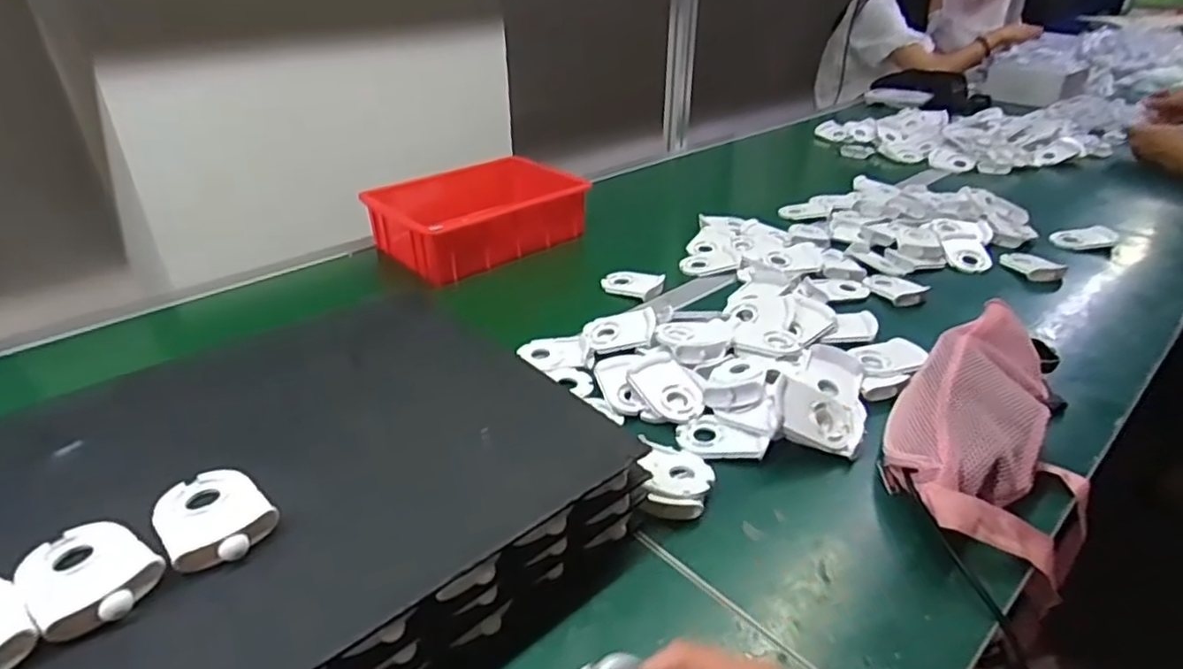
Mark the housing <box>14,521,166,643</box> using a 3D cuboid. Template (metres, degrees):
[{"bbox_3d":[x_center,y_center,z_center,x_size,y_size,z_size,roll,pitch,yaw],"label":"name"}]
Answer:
[{"bbox_3d":[-0.292,0.137,0.383,0.089,0.013,0.058,23,38,32],"label":"housing"}]

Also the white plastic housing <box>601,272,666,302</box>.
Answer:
[{"bbox_3d":[0.055,-0.071,0.907,0.083,0.015,0.060,17,35,26],"label":"white plastic housing"}]

